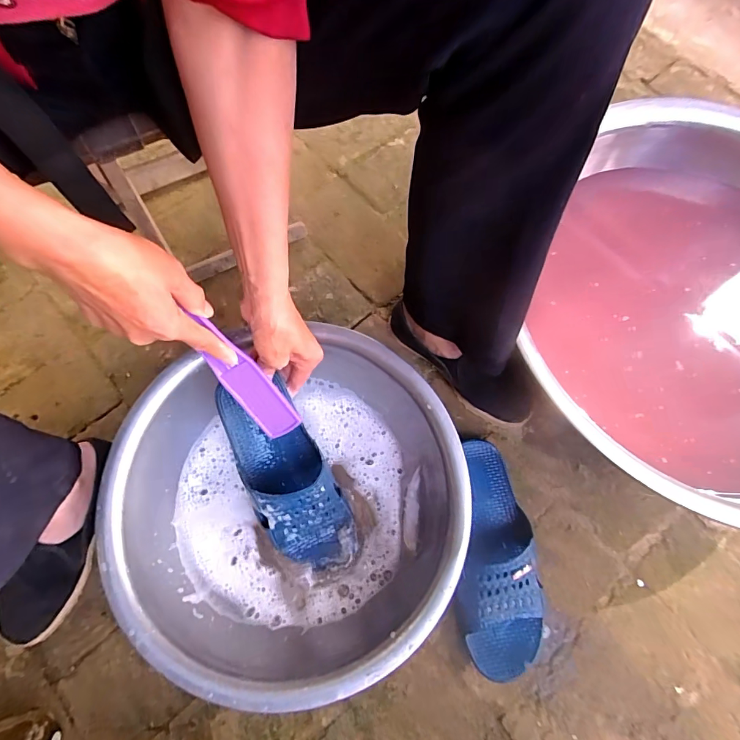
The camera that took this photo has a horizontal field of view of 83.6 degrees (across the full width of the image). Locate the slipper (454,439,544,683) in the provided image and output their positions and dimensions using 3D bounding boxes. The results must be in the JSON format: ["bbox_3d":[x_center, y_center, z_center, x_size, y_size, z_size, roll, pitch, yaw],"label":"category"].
[{"bbox_3d":[0.146,0.217,0.496,0.094,0.067,0.262,-4,72,-3],"label":"slipper"}]

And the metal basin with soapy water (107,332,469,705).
[{"bbox_3d":[-0.088,0.159,0.492,0.378,0.132,0.359,0,71,-1],"label":"metal basin with soapy water"}]

